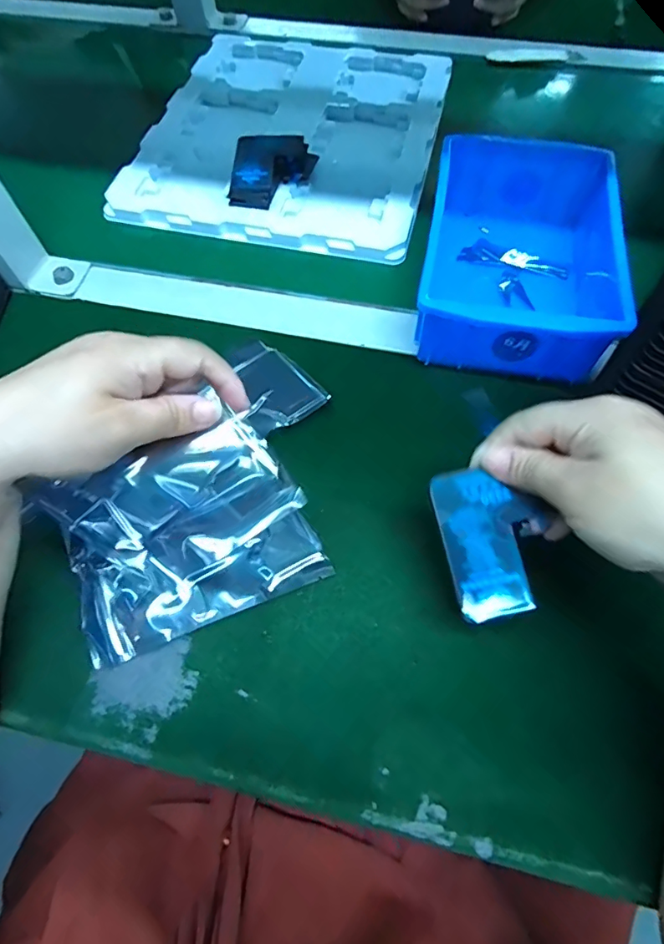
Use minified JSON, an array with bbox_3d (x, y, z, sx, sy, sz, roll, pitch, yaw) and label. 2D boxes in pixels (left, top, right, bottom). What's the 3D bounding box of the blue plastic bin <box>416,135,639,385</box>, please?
[{"bbox_3d":[0.135,-0.162,0.365,0.131,0.064,0.192,8,64,4],"label":"blue plastic bin"}]

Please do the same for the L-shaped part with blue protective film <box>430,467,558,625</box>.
[{"bbox_3d":[0.084,0.035,0.247,0.052,0.004,0.075,-16,80,9],"label":"L-shaped part with blue protective film"}]

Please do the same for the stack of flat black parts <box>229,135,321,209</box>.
[{"bbox_3d":[-0.053,-0.269,0.437,0.068,0.028,0.085,4,64,2],"label":"stack of flat black parts"}]

